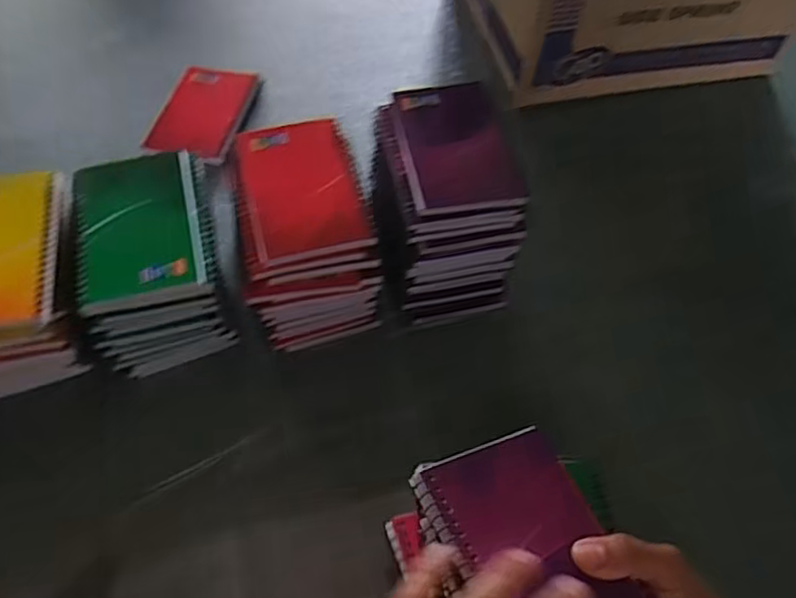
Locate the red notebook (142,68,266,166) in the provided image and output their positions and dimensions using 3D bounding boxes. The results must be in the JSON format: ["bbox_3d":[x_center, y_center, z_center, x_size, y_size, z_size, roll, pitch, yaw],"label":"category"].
[{"bbox_3d":[-0.196,-0.192,0.649,0.084,0.007,0.133,12,58,5],"label":"red notebook"}]

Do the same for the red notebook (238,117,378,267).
[{"bbox_3d":[-0.070,-0.085,0.477,0.085,0.010,0.127,-12,59,-10],"label":"red notebook"}]

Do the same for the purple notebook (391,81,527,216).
[{"bbox_3d":[0.043,-0.121,0.493,0.082,0.006,0.134,-6,58,-7],"label":"purple notebook"}]

